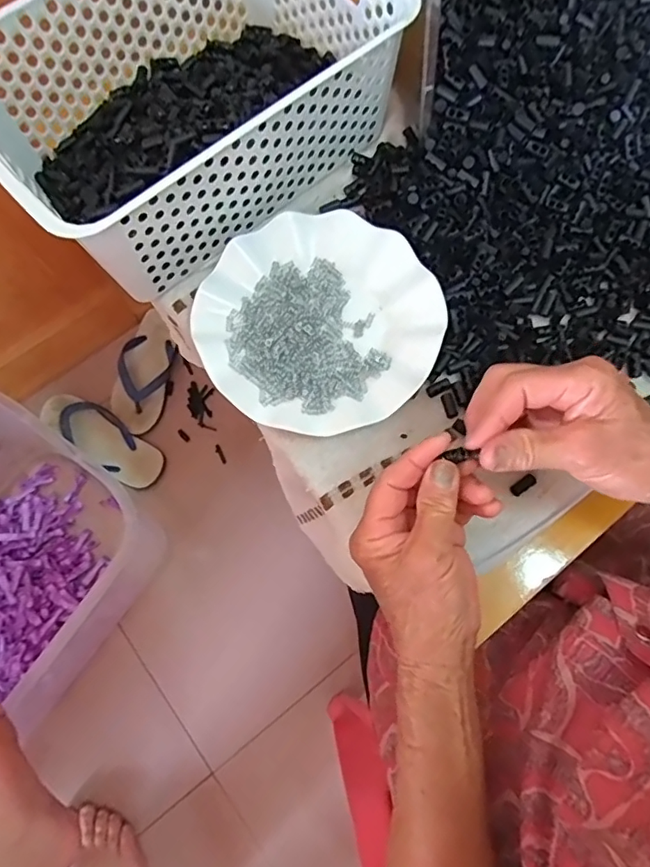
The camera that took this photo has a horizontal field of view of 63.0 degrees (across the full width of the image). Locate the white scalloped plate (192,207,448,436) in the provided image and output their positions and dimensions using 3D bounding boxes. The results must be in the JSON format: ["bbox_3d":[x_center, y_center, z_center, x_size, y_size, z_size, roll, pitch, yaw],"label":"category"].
[{"bbox_3d":[-0.005,-0.087,0.416,0.178,0.019,0.178,0,74,0],"label":"white scalloped plate"}]

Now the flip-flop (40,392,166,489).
[{"bbox_3d":[-0.382,0.011,0.909,0.231,0.040,0.089,36,77,9],"label":"flip-flop"}]

